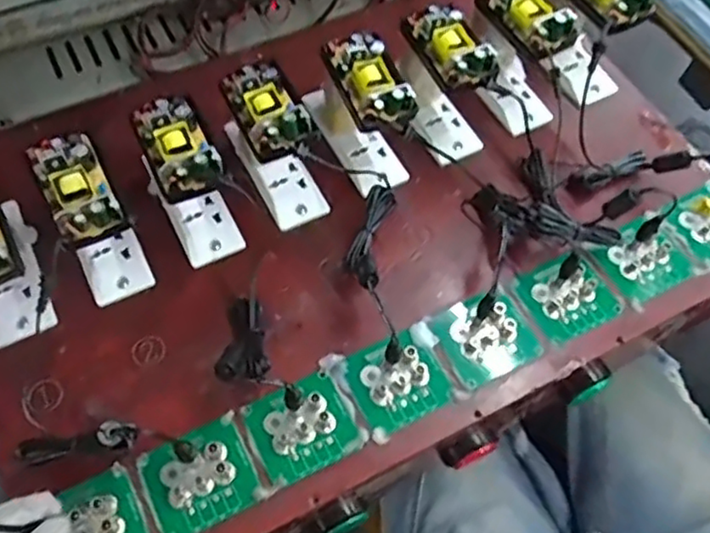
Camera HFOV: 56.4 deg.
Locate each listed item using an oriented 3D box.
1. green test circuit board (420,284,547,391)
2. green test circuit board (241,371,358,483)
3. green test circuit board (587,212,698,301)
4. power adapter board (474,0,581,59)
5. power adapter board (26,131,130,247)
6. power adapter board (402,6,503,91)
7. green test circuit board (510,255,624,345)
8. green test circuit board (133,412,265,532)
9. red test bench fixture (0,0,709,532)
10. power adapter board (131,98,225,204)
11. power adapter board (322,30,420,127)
[{"bbox_3d":[0.096,0.048,0.490,0.068,0.021,0.064,-26,66,-15],"label":"green test circuit board"},{"bbox_3d":[-0.037,0.107,0.451,0.066,0.015,0.059,-28,67,-15],"label":"green test circuit board"},{"bbox_3d":[0.230,-0.008,0.526,0.071,0.012,0.057,-27,66,-15],"label":"green test circuit board"},{"bbox_3d":[0.137,-0.206,0.533,0.039,0.026,0.084,-29,67,-16],"label":"power adapter board"},{"bbox_3d":[-0.186,-0.055,0.442,0.041,0.025,0.074,-26,66,-15],"label":"power adapter board"},{"bbox_3d":[0.074,-0.174,0.518,0.042,0.026,0.084,-23,65,-14],"label":"power adapter board"},{"bbox_3d":[0.163,0.022,0.507,0.063,0.015,0.058,-28,67,-16],"label":"green test circuit board"},{"bbox_3d":[-0.102,0.136,0.435,0.069,0.007,0.057,-26,66,-15],"label":"green test circuit board"},{"bbox_3d":[0.004,-0.062,0.519,0.610,0.128,0.405,-24,66,-14],"label":"red test bench fixture"},{"bbox_3d":[-0.123,-0.085,0.459,0.043,0.020,0.083,-24,66,-14],"label":"power adapter board"},{"bbox_3d":[0.012,-0.141,0.499,0.048,0.025,0.090,-23,65,-13],"label":"power adapter board"}]

